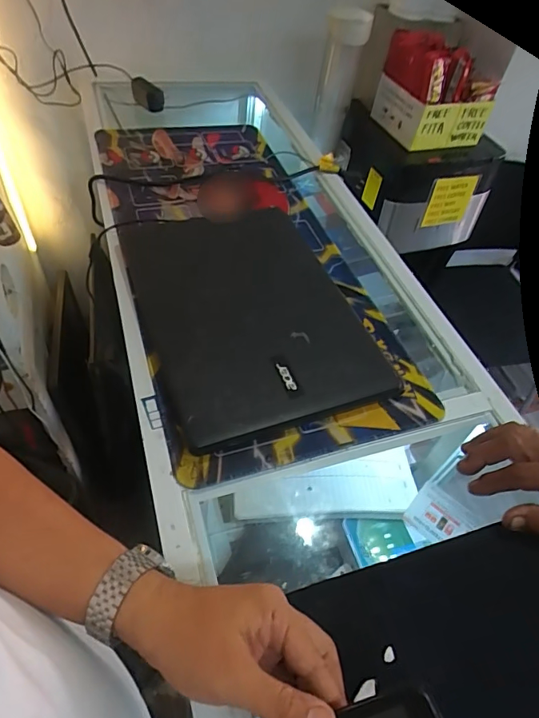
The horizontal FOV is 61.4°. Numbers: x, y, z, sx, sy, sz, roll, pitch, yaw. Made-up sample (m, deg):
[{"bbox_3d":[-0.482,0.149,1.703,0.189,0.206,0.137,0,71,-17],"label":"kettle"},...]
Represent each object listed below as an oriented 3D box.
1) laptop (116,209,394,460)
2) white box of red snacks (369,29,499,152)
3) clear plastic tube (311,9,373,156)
[{"bbox_3d":[-0.023,-0.068,0.548,0.251,0.037,0.336,-13,54,-18],"label":"laptop"},{"bbox_3d":[0.372,-0.608,1.011,0.220,0.188,0.194,-15,55,-17],"label":"white box of red snacks"},{"bbox_3d":[0.146,-0.579,0.981,0.081,0.280,0.084,13,51,4],"label":"clear plastic tube"}]

